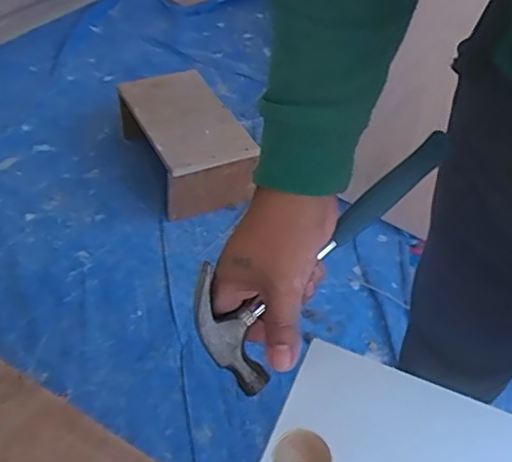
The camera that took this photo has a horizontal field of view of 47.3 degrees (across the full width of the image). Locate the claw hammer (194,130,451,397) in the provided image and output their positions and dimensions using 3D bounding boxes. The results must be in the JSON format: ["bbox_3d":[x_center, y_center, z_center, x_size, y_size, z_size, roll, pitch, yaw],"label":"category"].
[{"bbox_3d":[0.044,-0.002,0.455,0.089,0.027,0.250,43,80,-13],"label":"claw hammer"}]

